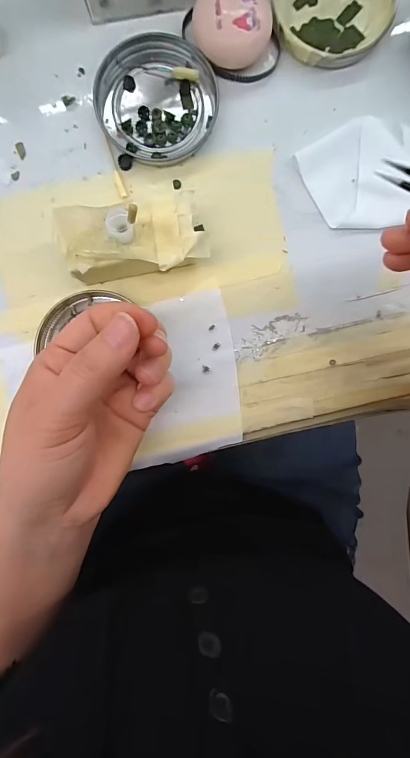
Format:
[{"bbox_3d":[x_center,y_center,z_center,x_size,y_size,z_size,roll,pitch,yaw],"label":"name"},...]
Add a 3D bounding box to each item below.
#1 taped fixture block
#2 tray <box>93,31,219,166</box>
[{"bbox_3d":[-0.044,-0.084,0.212,0.088,0.045,0.045,-12,92,0],"label":"taped fixture block"},{"bbox_3d":[-0.032,-0.185,0.227,0.076,0.009,0.077,0,92,-1],"label":"tray"}]

